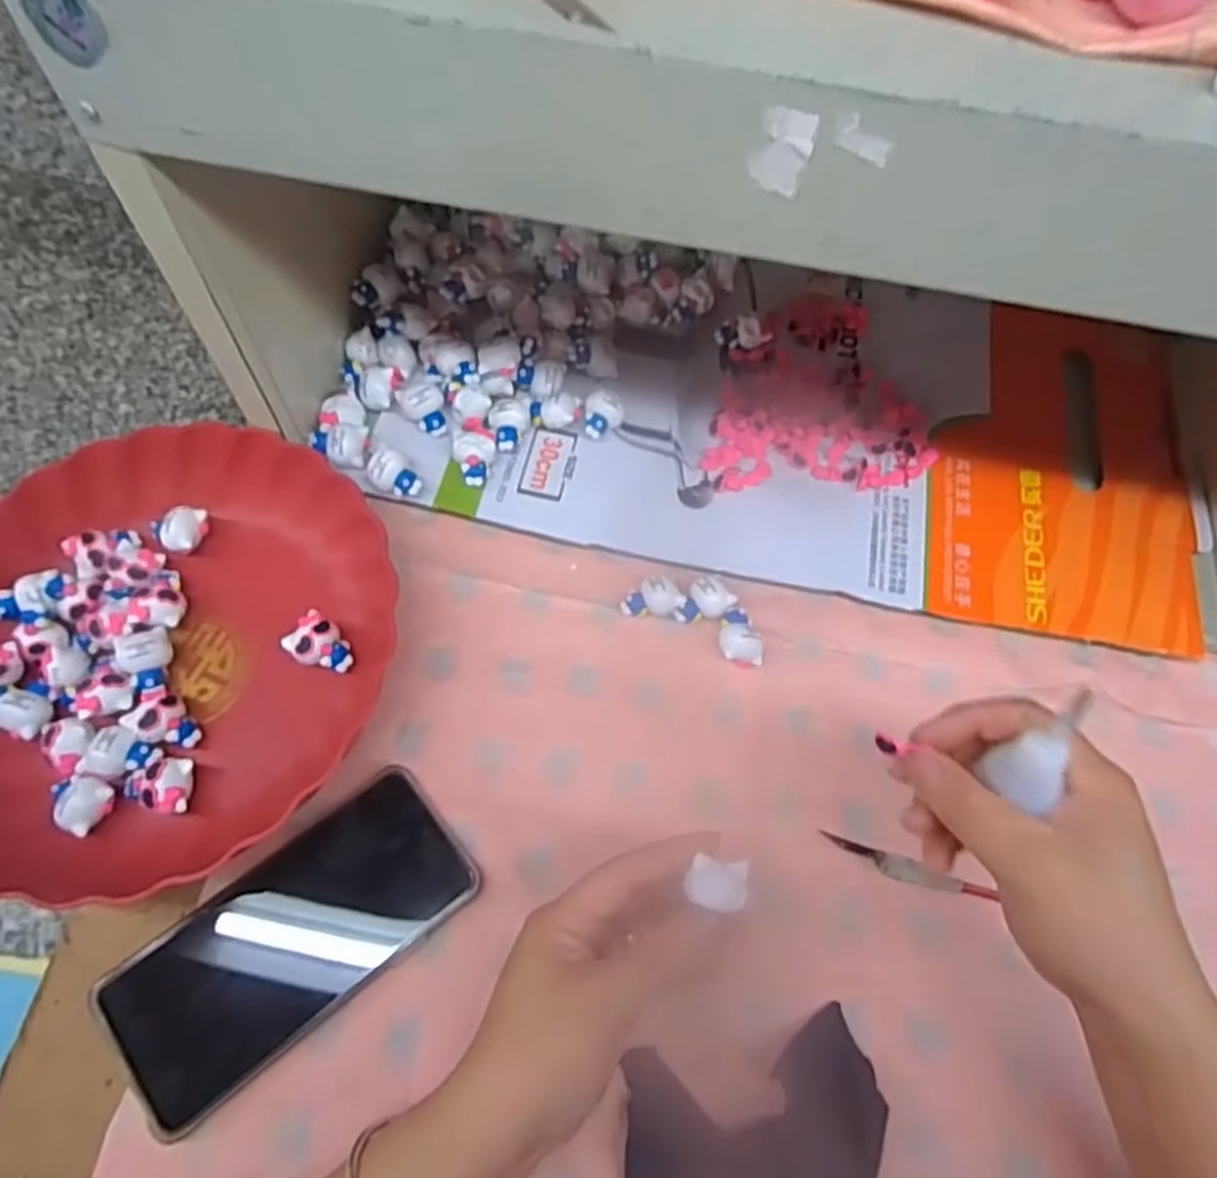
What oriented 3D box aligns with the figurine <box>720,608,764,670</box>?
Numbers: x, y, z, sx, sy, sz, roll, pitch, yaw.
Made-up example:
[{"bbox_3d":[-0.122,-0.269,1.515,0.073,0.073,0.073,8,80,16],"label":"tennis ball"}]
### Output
[{"bbox_3d":[0.076,0.026,0.437,0.025,0.013,0.035,4,65,0],"label":"figurine"}]

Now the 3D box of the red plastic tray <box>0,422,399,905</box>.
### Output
[{"bbox_3d":[-0.237,0.027,0.413,0.229,0.048,0.236,35,69,13],"label":"red plastic tray"}]

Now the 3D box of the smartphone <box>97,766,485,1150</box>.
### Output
[{"bbox_3d":[-0.149,0.162,0.364,0.164,0.016,0.079,-36,72,-17],"label":"smartphone"}]

